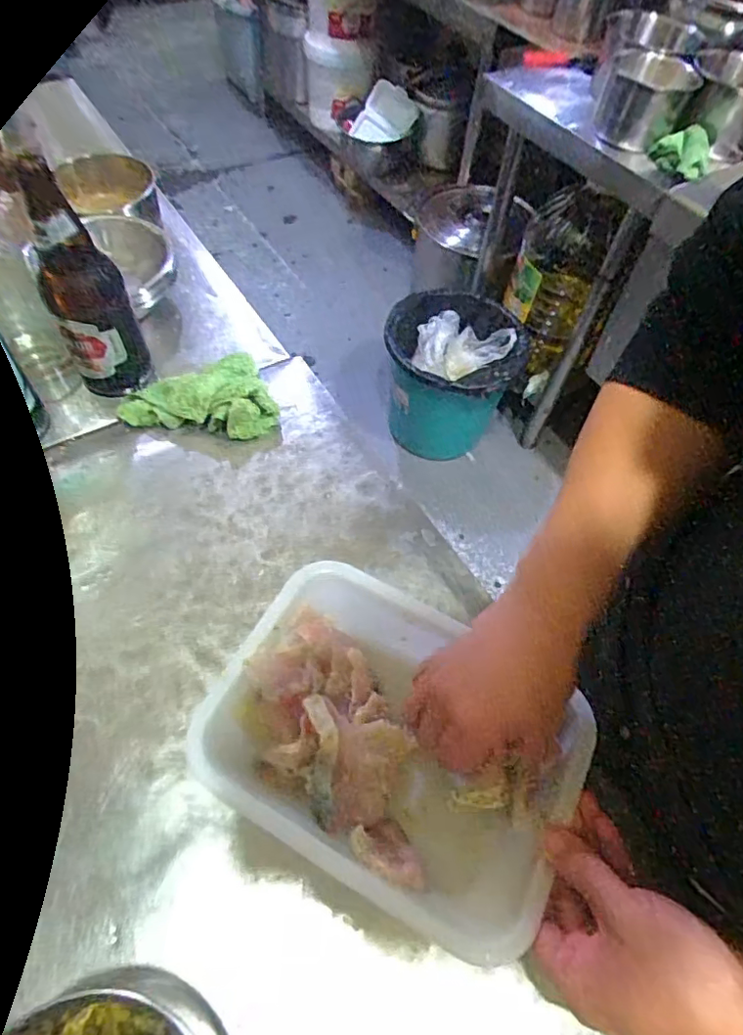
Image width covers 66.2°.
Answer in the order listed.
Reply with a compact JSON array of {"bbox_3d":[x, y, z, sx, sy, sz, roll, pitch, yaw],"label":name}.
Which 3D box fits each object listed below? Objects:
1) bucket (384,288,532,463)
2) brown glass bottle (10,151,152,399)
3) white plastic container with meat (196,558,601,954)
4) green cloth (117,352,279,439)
[{"bbox_3d":[0.213,-0.363,1.574,0.350,0.376,0.330,3,57,-4],"label":"bucket"},{"bbox_3d":[-0.277,-0.214,0.554,0.058,0.217,0.076,2,58,-1],"label":"brown glass bottle"},{"bbox_3d":[0.017,0.161,0.418,0.242,0.081,0.189,26,60,13],"label":"white plastic container with meat"},{"bbox_3d":[-0.177,-0.139,0.608,0.163,0.038,0.104,10,57,0],"label":"green cloth"}]

